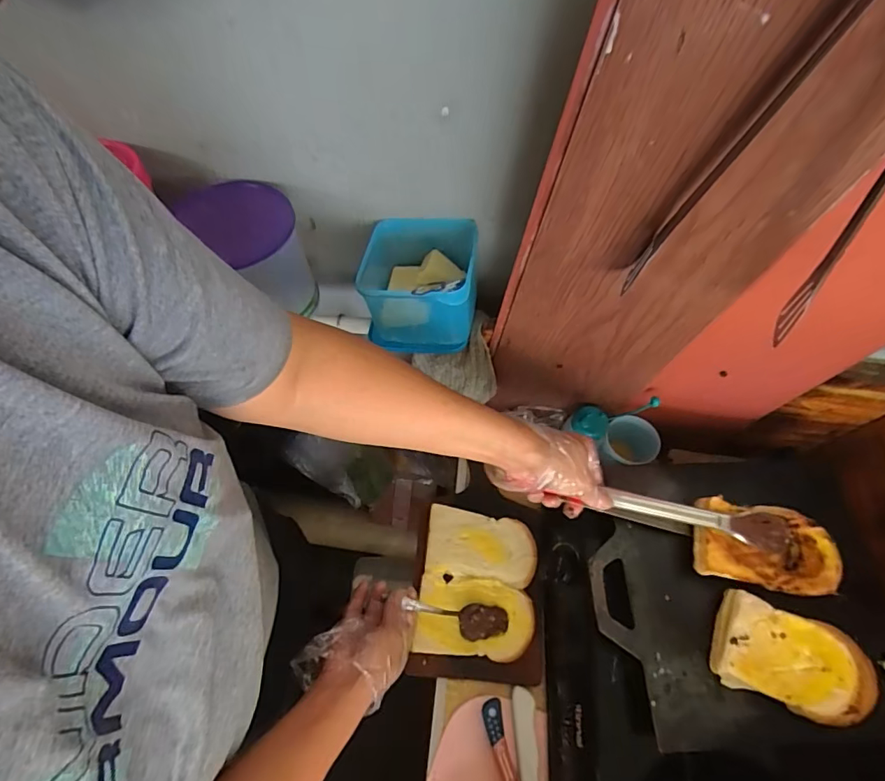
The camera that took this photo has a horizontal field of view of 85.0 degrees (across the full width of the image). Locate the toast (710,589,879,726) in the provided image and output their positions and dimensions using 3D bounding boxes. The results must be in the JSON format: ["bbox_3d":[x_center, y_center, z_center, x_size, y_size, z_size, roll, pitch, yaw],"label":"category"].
[{"bbox_3d":[0.357,0.276,0.495,0.136,0.036,0.090,22,63,9],"label":"toast"}]

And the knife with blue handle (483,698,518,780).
[{"bbox_3d":[0.070,0.432,0.583,0.023,0.016,0.099,-11,63,-8],"label":"knife with blue handle"}]

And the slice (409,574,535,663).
[{"bbox_3d":[0.042,0.296,0.632,0.149,0.016,0.094,6,62,1],"label":"slice"}]

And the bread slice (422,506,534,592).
[{"bbox_3d":[0.055,0.218,0.672,0.148,0.013,0.088,8,62,2],"label":"bread slice"}]

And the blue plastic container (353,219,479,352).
[{"bbox_3d":[-0.033,-0.130,0.581,0.134,0.100,0.136,3,62,-1],"label":"blue plastic container"}]

